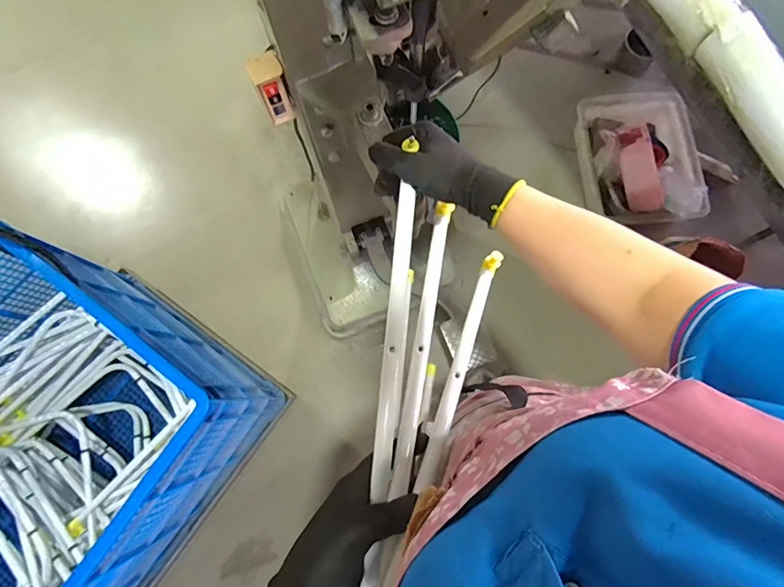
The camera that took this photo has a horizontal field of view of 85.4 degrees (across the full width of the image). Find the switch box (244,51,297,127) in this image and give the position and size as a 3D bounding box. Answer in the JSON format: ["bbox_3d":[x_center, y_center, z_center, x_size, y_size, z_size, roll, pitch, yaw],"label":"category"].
[{"bbox_3d":[-0.187,-0.320,0.669,0.051,0.103,0.048,-26,78,-5],"label":"switch box"}]

